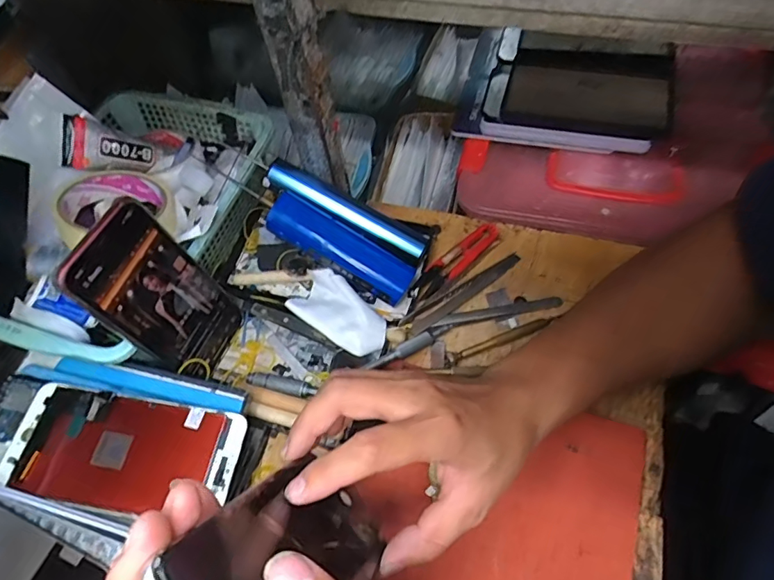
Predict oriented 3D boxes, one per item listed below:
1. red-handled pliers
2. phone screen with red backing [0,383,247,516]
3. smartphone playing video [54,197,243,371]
[{"bbox_3d":[0.063,-0.026,0.453,0.107,0.014,0.022,-40,64,-18],"label":"red-handled pliers"},{"bbox_3d":[-0.177,0.107,0.335,0.152,0.005,0.073,8,59,3],"label":"phone screen with red backing"},{"bbox_3d":[-0.161,0.008,0.366,0.005,0.148,0.073,9,59,29],"label":"smartphone playing video"}]

